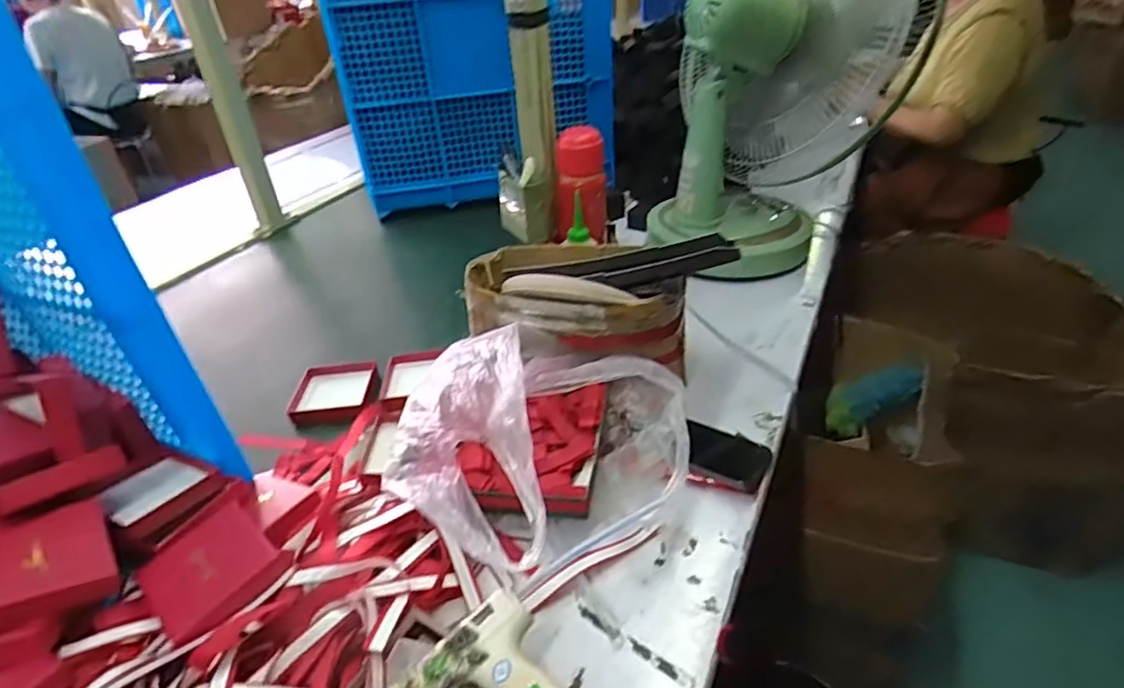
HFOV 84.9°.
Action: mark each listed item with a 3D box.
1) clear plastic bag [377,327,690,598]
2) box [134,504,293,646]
[{"bbox_3d":[-0.008,0.095,0.570,0.259,0.153,0.194,-27,40,-29],"label":"clear plastic bag"},{"bbox_3d":[-0.286,0.183,0.504,0.091,0.023,0.093,26,45,37],"label":"box"}]

